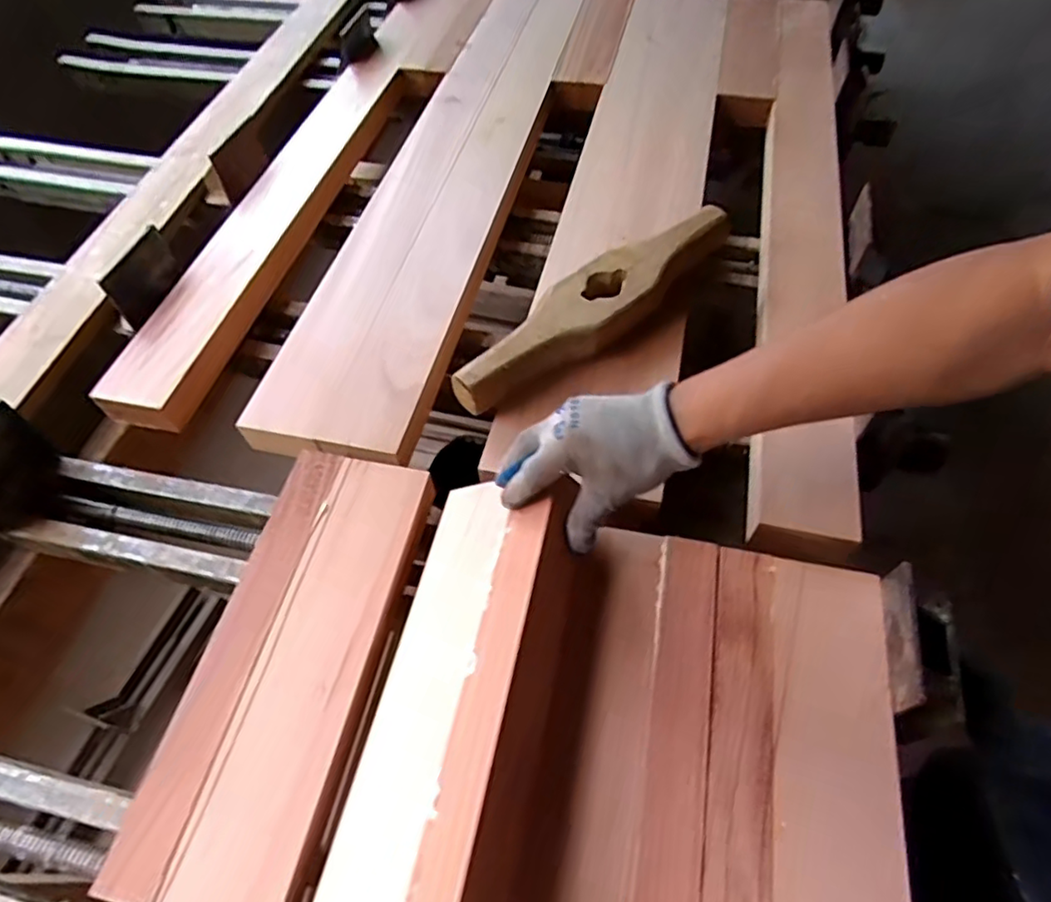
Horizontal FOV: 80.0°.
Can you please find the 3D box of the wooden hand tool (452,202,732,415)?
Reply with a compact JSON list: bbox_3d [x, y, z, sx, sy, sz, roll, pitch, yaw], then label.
[{"bbox_3d":[0.084,-0.161,0.699,0.386,0.075,0.084,-32,60,-17],"label":"wooden hand tool"}]

